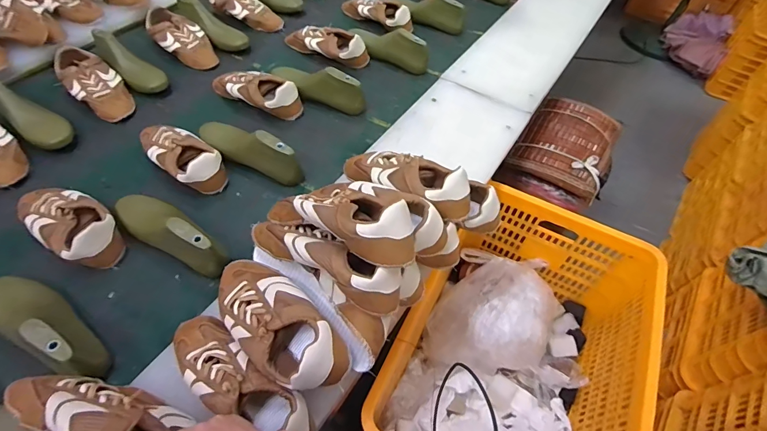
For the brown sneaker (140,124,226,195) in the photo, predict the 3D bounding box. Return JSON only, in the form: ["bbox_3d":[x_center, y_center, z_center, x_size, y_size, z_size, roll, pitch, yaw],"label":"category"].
[{"bbox_3d":[-0.422,-0.126,0.804,0.240,0.082,0.093,34,60,18],"label":"brown sneaker"}]

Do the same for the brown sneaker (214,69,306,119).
[{"bbox_3d":[-0.314,-0.295,0.932,0.244,0.075,0.082,19,56,9],"label":"brown sneaker"}]

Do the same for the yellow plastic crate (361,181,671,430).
[{"bbox_3d":[0.283,0.277,0.849,0.412,0.305,0.599,25,57,13],"label":"yellow plastic crate"}]

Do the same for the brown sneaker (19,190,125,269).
[{"bbox_3d":[-0.560,0.010,0.697,0.235,0.084,0.104,33,59,18],"label":"brown sneaker"}]

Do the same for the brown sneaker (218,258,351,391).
[{"bbox_3d":[-0.151,0.131,0.520,0.101,0.080,0.240,-37,65,-25],"label":"brown sneaker"}]

